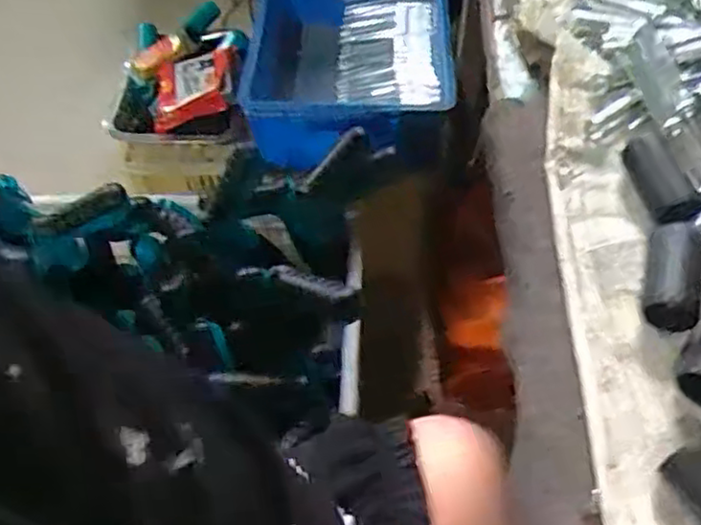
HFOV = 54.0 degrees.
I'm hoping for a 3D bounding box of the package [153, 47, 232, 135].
[{"bbox_3d":[-0.219,-0.243,0.958,0.140,0.025,0.112,-12,61,30],"label":"package"}]

